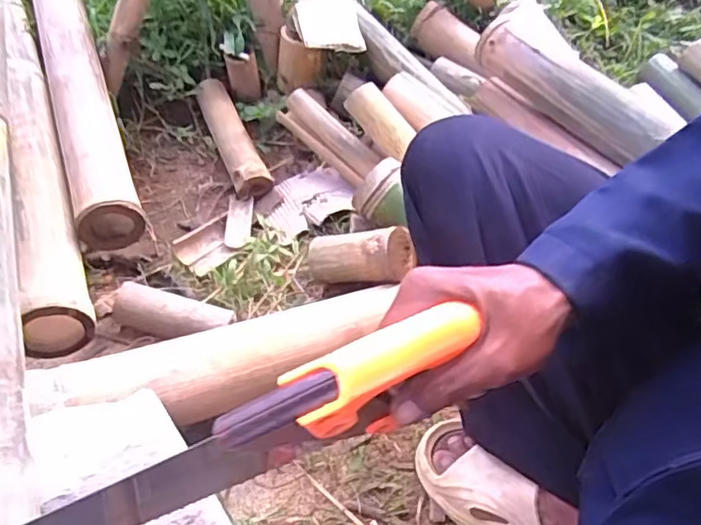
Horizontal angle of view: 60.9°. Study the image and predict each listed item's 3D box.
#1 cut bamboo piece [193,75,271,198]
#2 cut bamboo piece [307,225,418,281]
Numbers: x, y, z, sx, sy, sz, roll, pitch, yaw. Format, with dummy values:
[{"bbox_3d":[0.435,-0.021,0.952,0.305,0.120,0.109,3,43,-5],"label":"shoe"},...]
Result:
[{"bbox_3d":[-0.187,-0.196,0.935,0.054,0.052,0.233,-19,55,-18],"label":"cut bamboo piece"},{"bbox_3d":[0.011,-0.007,0.760,0.140,0.058,0.058,-6,46,26],"label":"cut bamboo piece"}]

